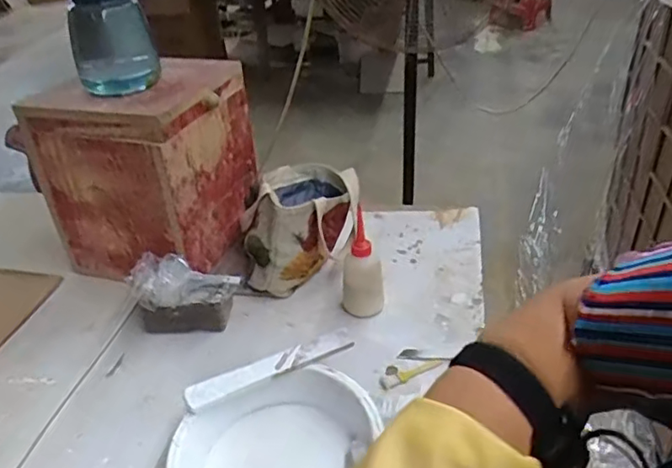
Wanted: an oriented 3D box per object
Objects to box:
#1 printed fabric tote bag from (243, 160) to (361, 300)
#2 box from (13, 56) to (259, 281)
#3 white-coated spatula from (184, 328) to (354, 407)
[{"bbox_3d":[-0.057,-0.025,0.950,0.188,0.138,0.189,-6,36,-3],"label":"printed fabric tote bag"},{"bbox_3d":[-0.303,-0.109,0.952,0.255,0.297,0.249,11,39,20],"label":"box"},{"bbox_3d":[-0.075,0.156,0.667,0.197,0.012,0.034,-18,38,-18],"label":"white-coated spatula"}]

